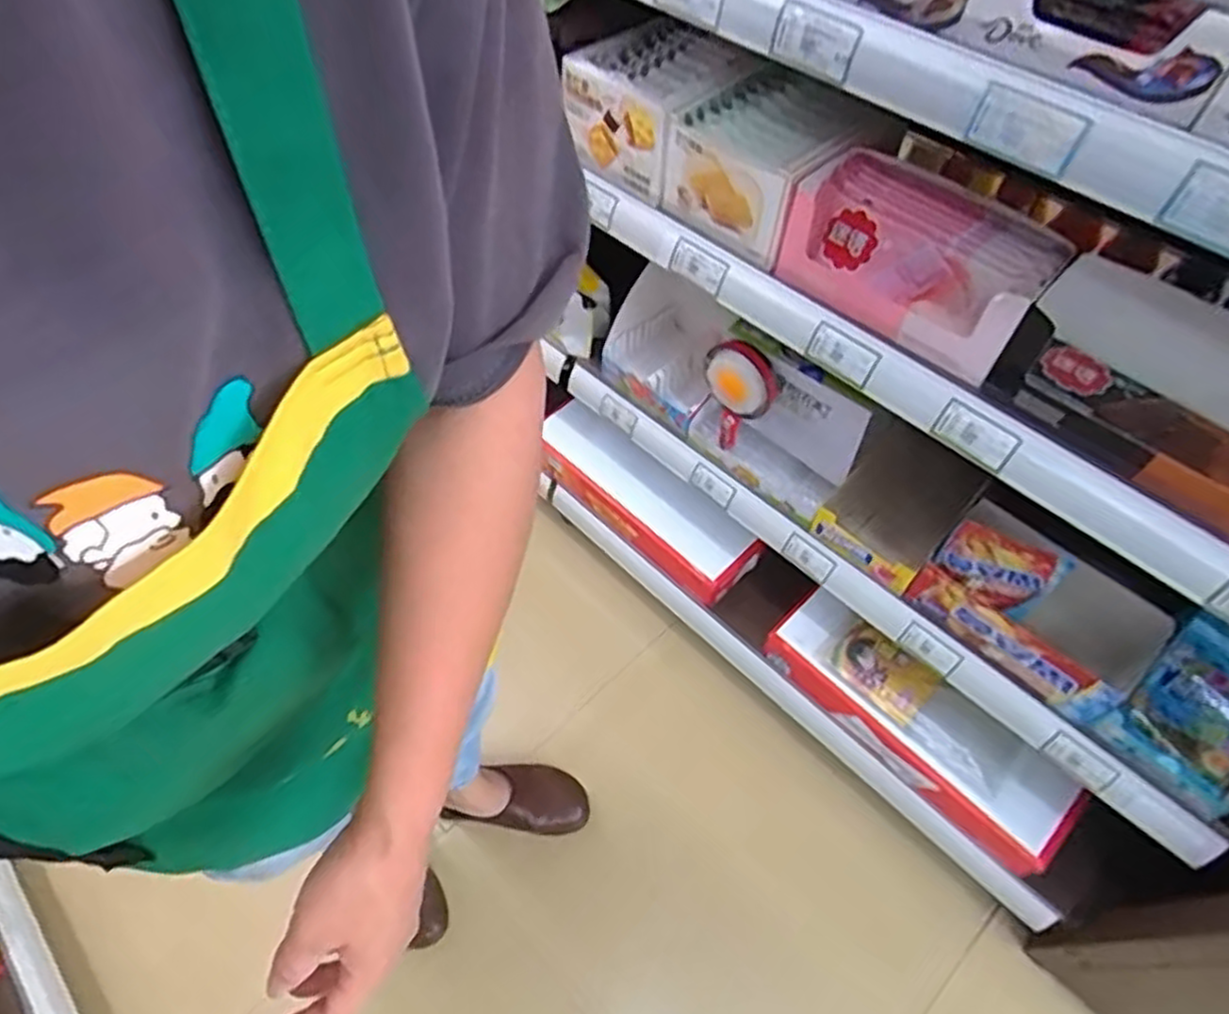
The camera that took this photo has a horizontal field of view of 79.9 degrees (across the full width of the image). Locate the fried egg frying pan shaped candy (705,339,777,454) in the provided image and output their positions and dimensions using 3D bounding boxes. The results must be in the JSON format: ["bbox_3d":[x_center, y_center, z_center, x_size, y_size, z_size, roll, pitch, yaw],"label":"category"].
[{"bbox_3d":[0.138,-0.122,0.842,0.032,0.155,0.082,-32,62,-18],"label":"fried egg frying pan shaped candy"}]

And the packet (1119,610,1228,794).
[{"bbox_3d":[0.557,0.181,0.684,0.106,0.048,0.136,44,108,36],"label":"packet"}]

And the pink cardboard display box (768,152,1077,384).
[{"bbox_3d":[0.245,-0.204,0.601,0.203,0.074,0.101,37,65,22],"label":"pink cardboard display box"}]

